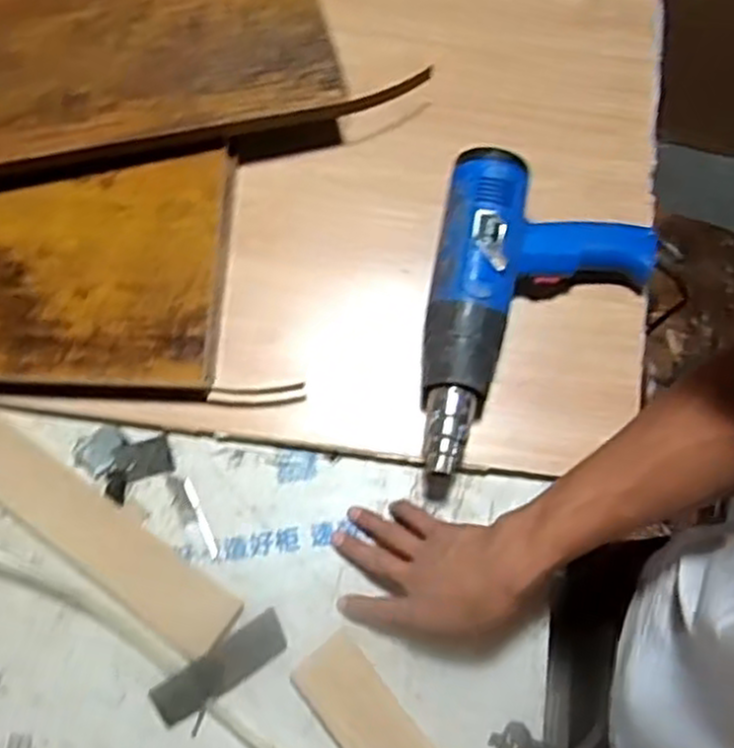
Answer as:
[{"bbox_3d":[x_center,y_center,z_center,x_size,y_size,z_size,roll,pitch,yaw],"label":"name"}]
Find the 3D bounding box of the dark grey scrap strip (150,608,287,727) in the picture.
[{"bbox_3d":[-0.120,0.240,0.637,0.117,0.009,0.033,-33,77,-7],"label":"dark grey scrap strip"}]

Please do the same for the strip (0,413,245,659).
[{"bbox_3d":[-0.241,0.129,0.670,0.299,0.008,0.060,34,79,9],"label":"strip"}]

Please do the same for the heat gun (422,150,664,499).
[{"bbox_3d":[0.141,-0.035,0.667,0.184,0.083,0.290,12,76,4],"label":"heat gun"}]

